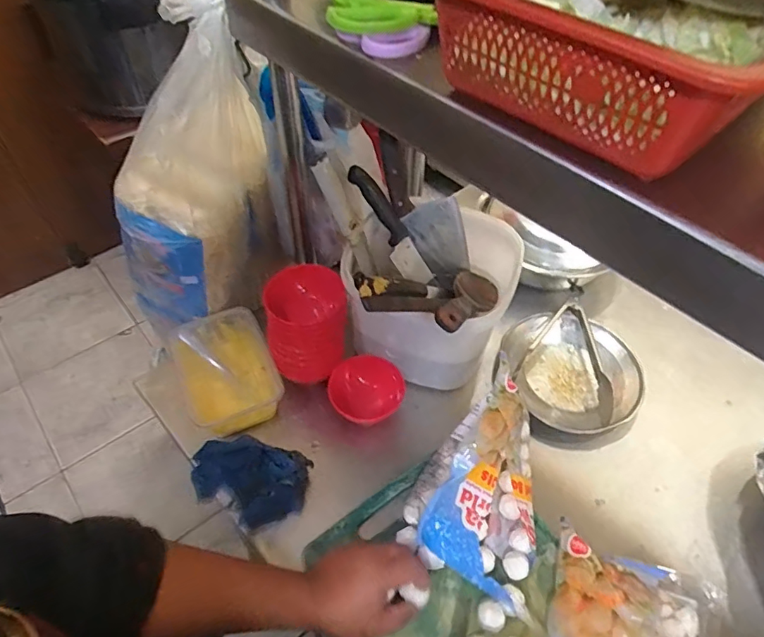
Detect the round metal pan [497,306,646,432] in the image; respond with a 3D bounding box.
[{"bbox_3d":[0.275,0.068,0.755,0.185,0.057,0.194,1,50,-1],"label":"round metal pan"}]

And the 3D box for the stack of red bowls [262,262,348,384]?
[{"bbox_3d":[-0.099,0.007,0.685,0.108,0.118,0.102,-10,51,-10],"label":"stack of red bowls"}]

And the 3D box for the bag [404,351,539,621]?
[{"bbox_3d":[0.128,0.179,0.586,0.152,0.123,0.217,22,53,16],"label":"bag"}]

